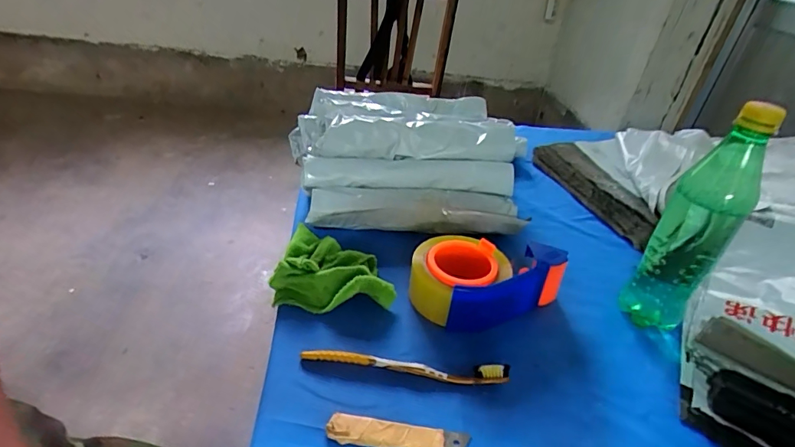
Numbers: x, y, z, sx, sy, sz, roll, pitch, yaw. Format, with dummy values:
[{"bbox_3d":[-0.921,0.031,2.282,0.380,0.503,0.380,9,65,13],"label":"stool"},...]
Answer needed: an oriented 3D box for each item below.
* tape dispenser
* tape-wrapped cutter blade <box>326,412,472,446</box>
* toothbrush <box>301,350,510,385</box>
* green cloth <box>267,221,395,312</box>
[{"bbox_3d":[0.091,0.063,0.468,0.151,0.059,0.099,15,35,12],"label":"tape dispenser"},{"bbox_3d":[0.001,0.167,0.351,0.110,0.008,0.022,7,34,1],"label":"tape-wrapped cutter blade"},{"bbox_3d":[0.007,0.128,0.399,0.184,0.014,0.014,6,34,0],"label":"toothbrush"},{"bbox_3d":[-0.065,0.045,0.490,0.124,0.034,0.113,7,34,0],"label":"green cloth"}]

